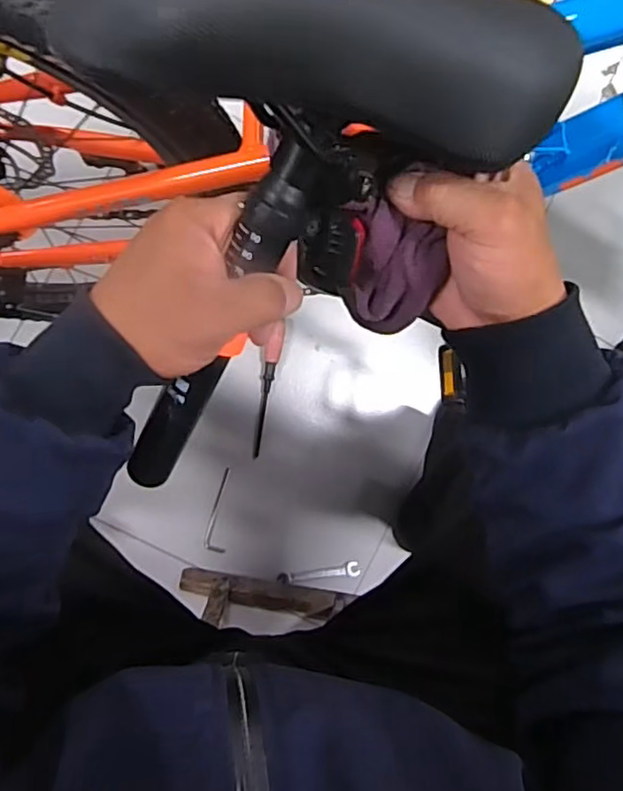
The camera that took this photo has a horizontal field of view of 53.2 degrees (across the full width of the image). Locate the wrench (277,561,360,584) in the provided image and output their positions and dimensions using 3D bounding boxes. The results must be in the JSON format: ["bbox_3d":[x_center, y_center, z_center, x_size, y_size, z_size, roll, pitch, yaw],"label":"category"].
[{"bbox_3d":[0.012,0.266,0.934,0.123,0.009,0.022,-3,90,-8],"label":"wrench"}]

